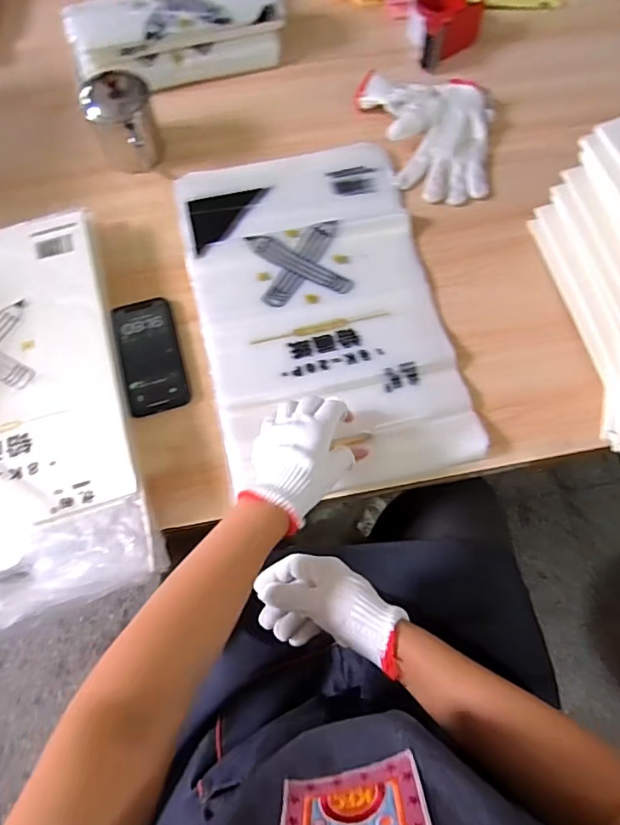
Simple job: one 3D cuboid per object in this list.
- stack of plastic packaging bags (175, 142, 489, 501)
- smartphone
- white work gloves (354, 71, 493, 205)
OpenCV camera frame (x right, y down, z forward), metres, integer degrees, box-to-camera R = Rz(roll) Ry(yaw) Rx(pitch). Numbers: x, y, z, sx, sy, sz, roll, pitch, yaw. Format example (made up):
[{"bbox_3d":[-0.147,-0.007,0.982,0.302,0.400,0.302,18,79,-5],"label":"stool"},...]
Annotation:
[{"bbox_3d":[0.008,-0.145,0.646,0.293,0.020,0.483,-12,71,-4],"label":"stack of plastic packaging bags"},{"bbox_3d":[-0.196,-0.073,0.619,0.070,0.010,0.155,-15,72,-6],"label":"smartphone"},{"bbox_3d":[0.169,-0.406,0.726,0.193,0.032,0.222,1,71,0],"label":"white work gloves"}]

